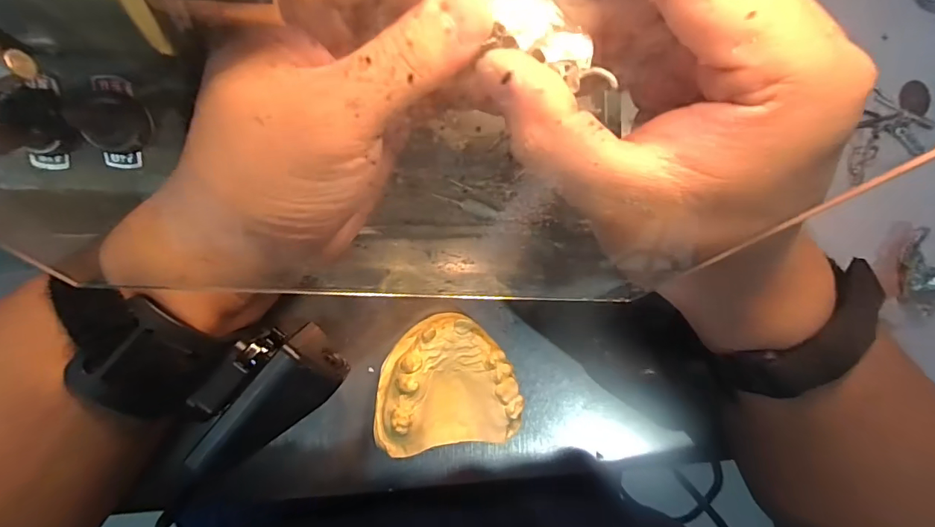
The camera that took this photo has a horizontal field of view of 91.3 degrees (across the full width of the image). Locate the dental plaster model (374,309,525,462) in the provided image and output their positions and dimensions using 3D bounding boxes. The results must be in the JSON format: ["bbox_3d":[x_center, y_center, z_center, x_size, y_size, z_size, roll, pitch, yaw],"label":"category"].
[{"bbox_3d":[-0.010,0.058,0.230,0.069,0.037,0.063,-1,92,-10],"label":"dental plaster model"}]

